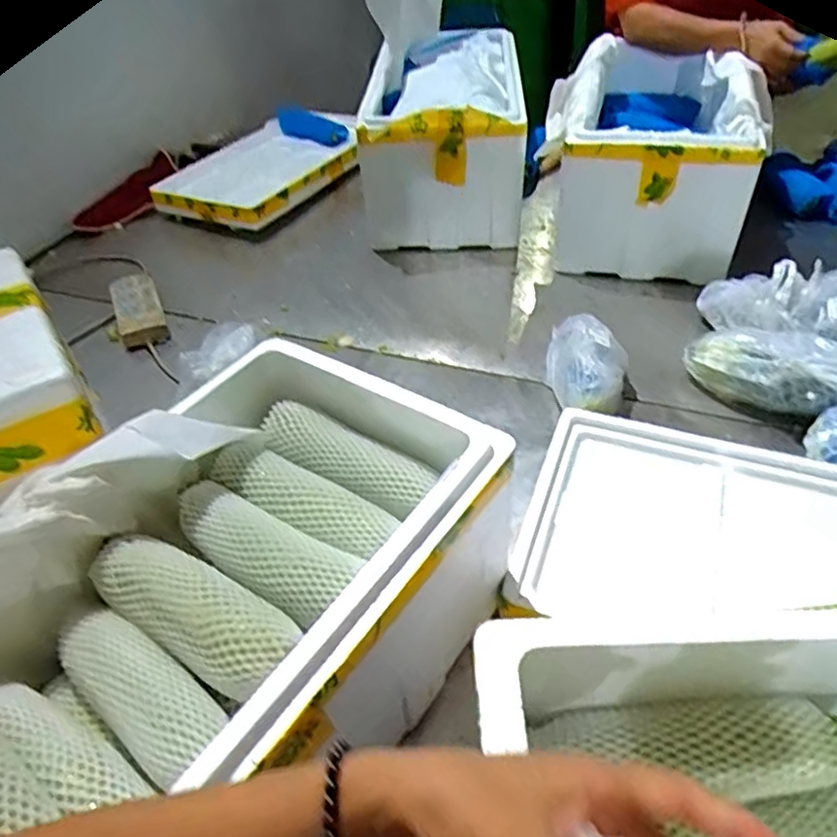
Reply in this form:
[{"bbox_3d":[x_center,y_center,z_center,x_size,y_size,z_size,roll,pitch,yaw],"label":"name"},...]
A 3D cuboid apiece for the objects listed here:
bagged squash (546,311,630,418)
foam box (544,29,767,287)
[{"bbox_3d":[0.238,-0.070,0.888,0.107,0.076,0.182,1,44,7],"label":"bagged squash"},{"bbox_3d":[0.419,-0.509,1.210,0.335,0.241,0.503,6,45,12],"label":"foam box"}]

